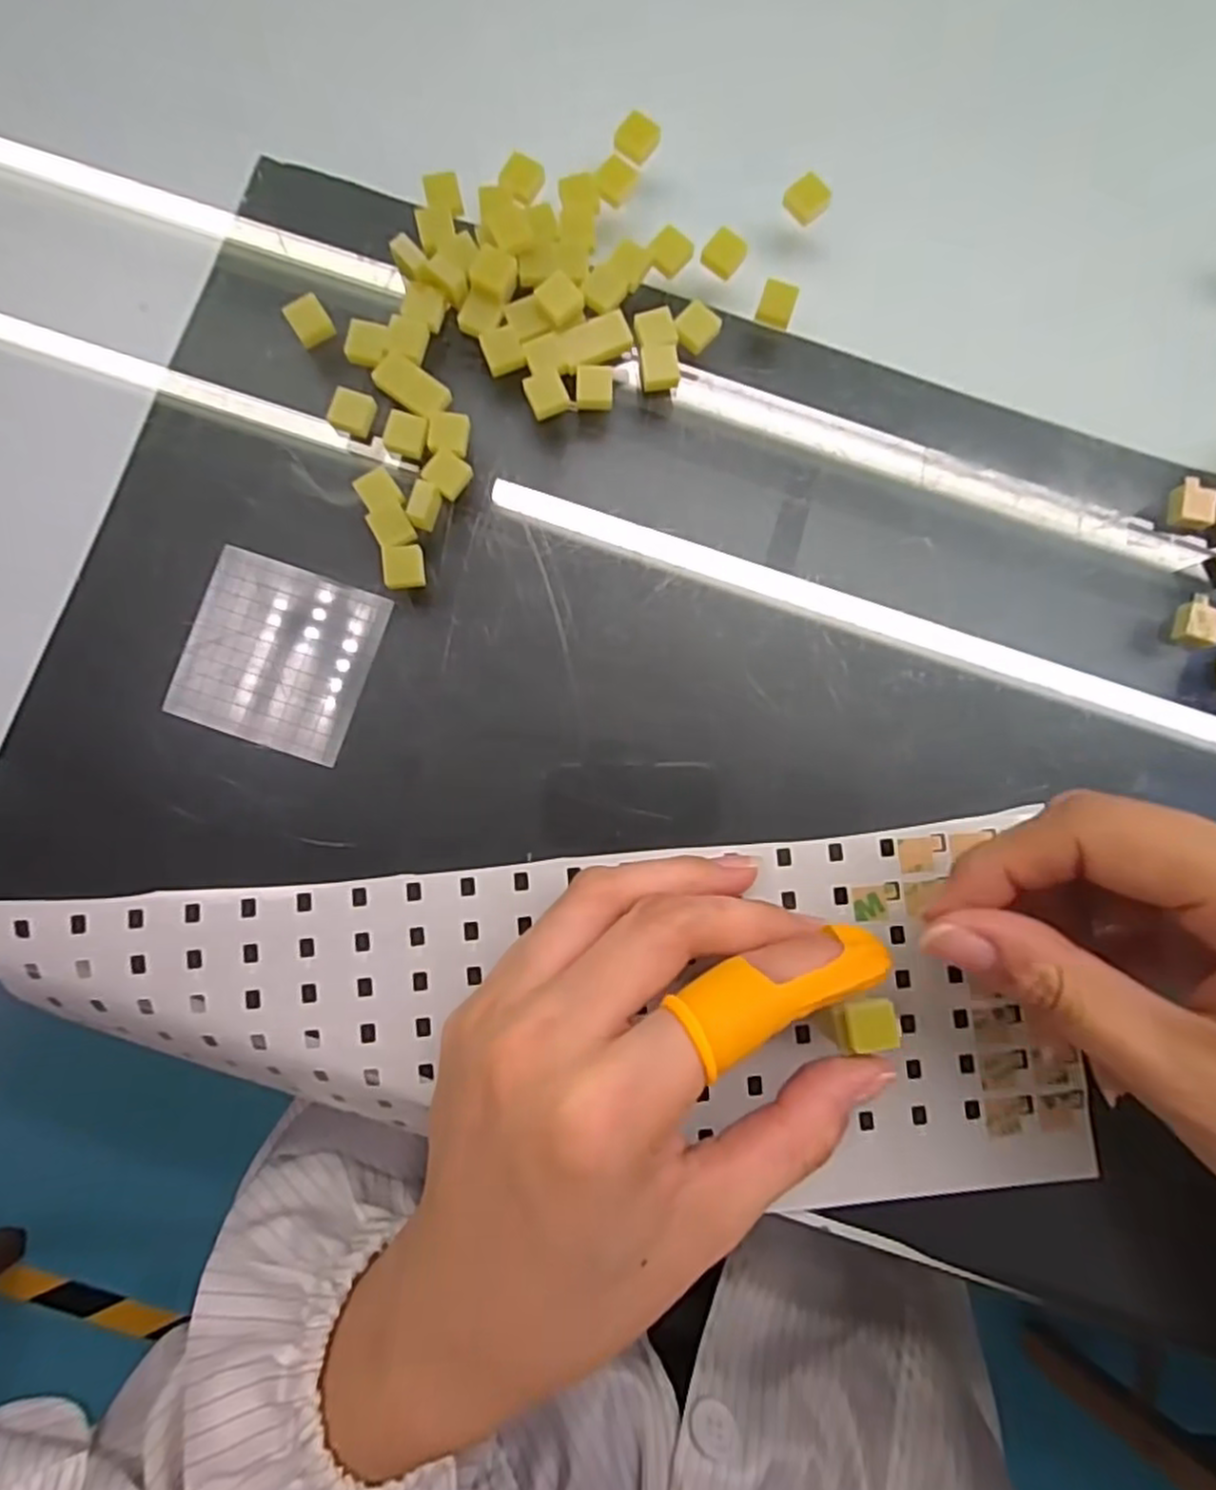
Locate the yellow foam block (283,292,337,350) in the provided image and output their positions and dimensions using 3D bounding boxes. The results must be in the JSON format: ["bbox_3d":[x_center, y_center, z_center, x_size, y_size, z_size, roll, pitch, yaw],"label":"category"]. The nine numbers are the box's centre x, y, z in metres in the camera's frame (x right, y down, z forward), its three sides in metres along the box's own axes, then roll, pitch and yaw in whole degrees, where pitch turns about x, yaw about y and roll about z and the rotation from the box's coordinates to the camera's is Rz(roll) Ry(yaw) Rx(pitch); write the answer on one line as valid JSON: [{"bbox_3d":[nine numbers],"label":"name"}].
[{"bbox_3d":[-0.085,-0.121,0.207,0.011,0.005,0.012,-33,87,-4],"label":"yellow foam block"}]

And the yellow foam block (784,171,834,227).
[{"bbox_3d":[0.059,-0.161,0.214,0.010,0.006,0.011,-39,88,-5],"label":"yellow foam block"}]

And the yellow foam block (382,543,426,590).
[{"bbox_3d":[-0.057,-0.050,0.203,0.010,0.006,0.012,-4,85,-2],"label":"yellow foam block"}]

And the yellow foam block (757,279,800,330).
[{"bbox_3d":[0.049,-0.129,0.213,0.010,0.005,0.011,17,85,-1],"label":"yellow foam block"}]

